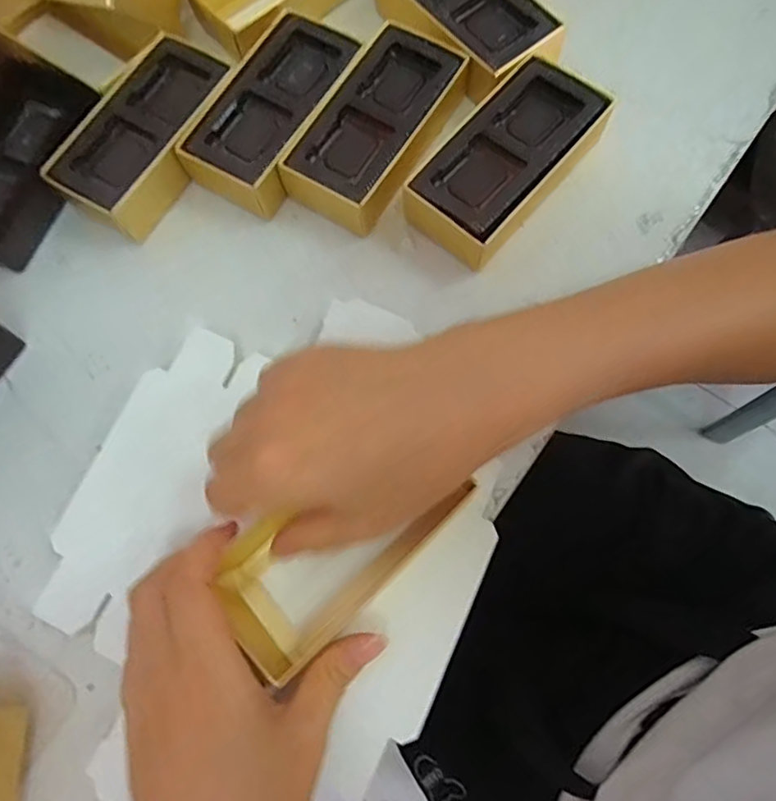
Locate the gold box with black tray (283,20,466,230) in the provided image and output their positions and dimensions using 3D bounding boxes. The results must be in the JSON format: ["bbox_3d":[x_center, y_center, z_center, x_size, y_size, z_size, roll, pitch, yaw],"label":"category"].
[{"bbox_3d":[-0.006,-0.158,0.320,0.054,0.031,0.118,31,78,11],"label":"gold box with black tray"}]

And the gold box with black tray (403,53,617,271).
[{"bbox_3d":[0.064,-0.132,0.307,0.061,0.029,0.120,40,80,13],"label":"gold box with black tray"}]

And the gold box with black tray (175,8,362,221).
[{"bbox_3d":[-0.066,-0.171,0.324,0.058,0.029,0.114,27,77,11],"label":"gold box with black tray"}]

